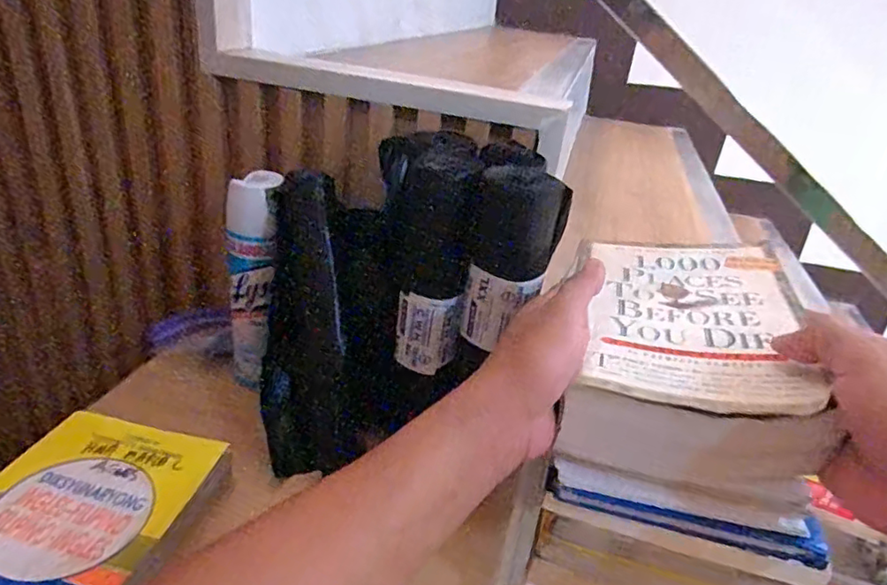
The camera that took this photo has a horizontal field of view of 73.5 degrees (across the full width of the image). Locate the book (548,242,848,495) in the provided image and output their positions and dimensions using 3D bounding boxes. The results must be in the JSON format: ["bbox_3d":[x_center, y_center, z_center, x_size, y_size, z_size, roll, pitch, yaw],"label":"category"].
[{"bbox_3d":[0.142,0.032,0.363,0.124,0.073,0.186,11,28,7],"label":"book"}]

